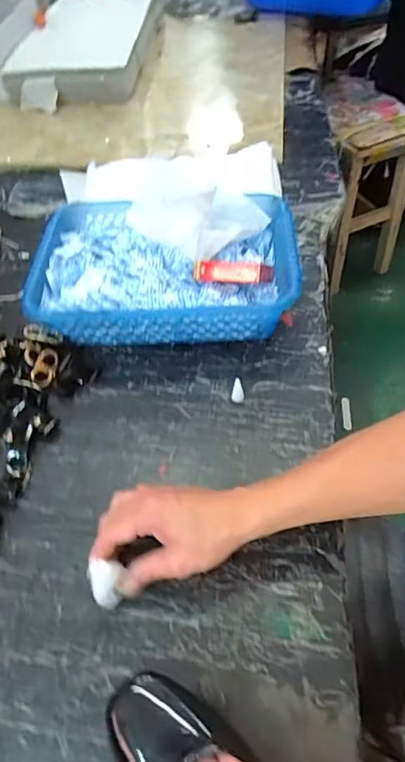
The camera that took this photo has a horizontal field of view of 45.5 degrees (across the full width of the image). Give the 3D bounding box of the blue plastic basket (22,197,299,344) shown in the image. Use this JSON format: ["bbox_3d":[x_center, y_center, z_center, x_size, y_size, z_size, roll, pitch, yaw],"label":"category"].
[{"bbox_3d":[-0.047,-0.150,0.651,0.334,0.084,0.242,-2,52,4],"label":"blue plastic basket"}]

